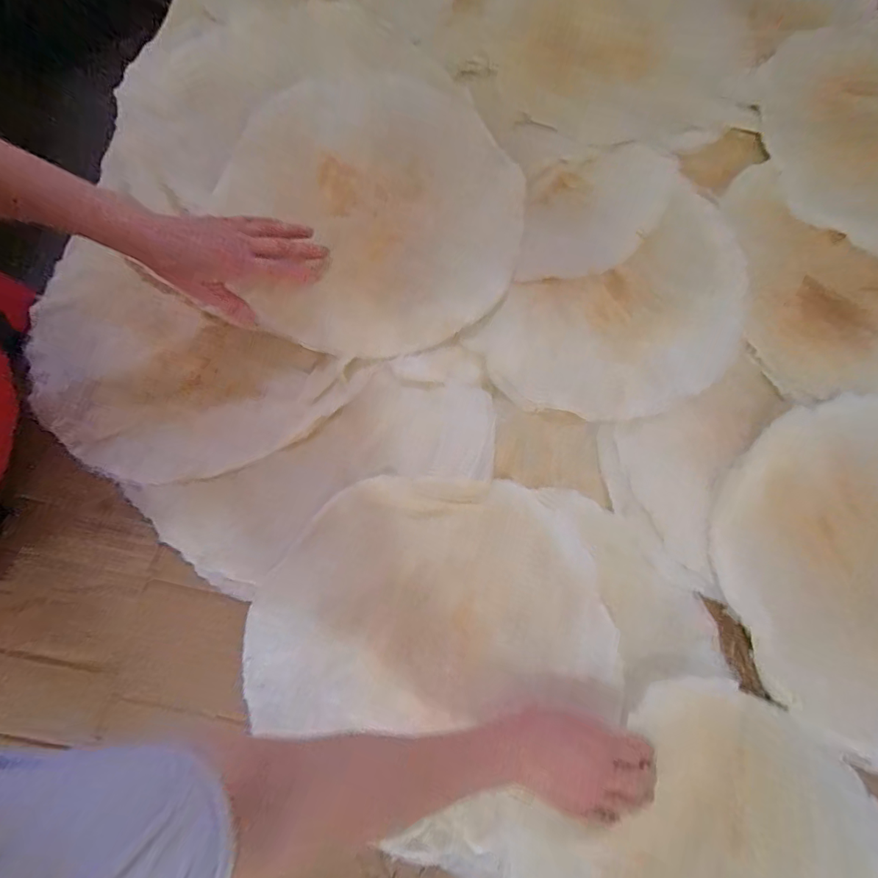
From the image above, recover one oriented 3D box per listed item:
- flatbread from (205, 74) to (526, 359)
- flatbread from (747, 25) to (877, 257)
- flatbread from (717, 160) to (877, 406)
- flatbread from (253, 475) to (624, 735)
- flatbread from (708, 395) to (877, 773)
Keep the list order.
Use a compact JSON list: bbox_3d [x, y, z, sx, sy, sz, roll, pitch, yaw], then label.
[{"bbox_3d":[-0.071,-0.264,0.495,0.318,0.041,0.346,0,80,1],"label":"flatbread"},{"bbox_3d":[0.534,-0.364,0.536,0.294,0.012,0.294,0,80,1],"label":"flatbread"},{"bbox_3d":[0.469,-0.165,0.489,0.290,0.020,0.267,0,80,1],"label":"flatbread"},{"bbox_3d":[-0.009,0.163,0.448,0.343,0.024,0.256,-2,80,1],"label":"flatbread"},{"bbox_3d":[0.431,0.125,0.429,0.282,0.032,0.320,-22,80,-3],"label":"flatbread"}]

